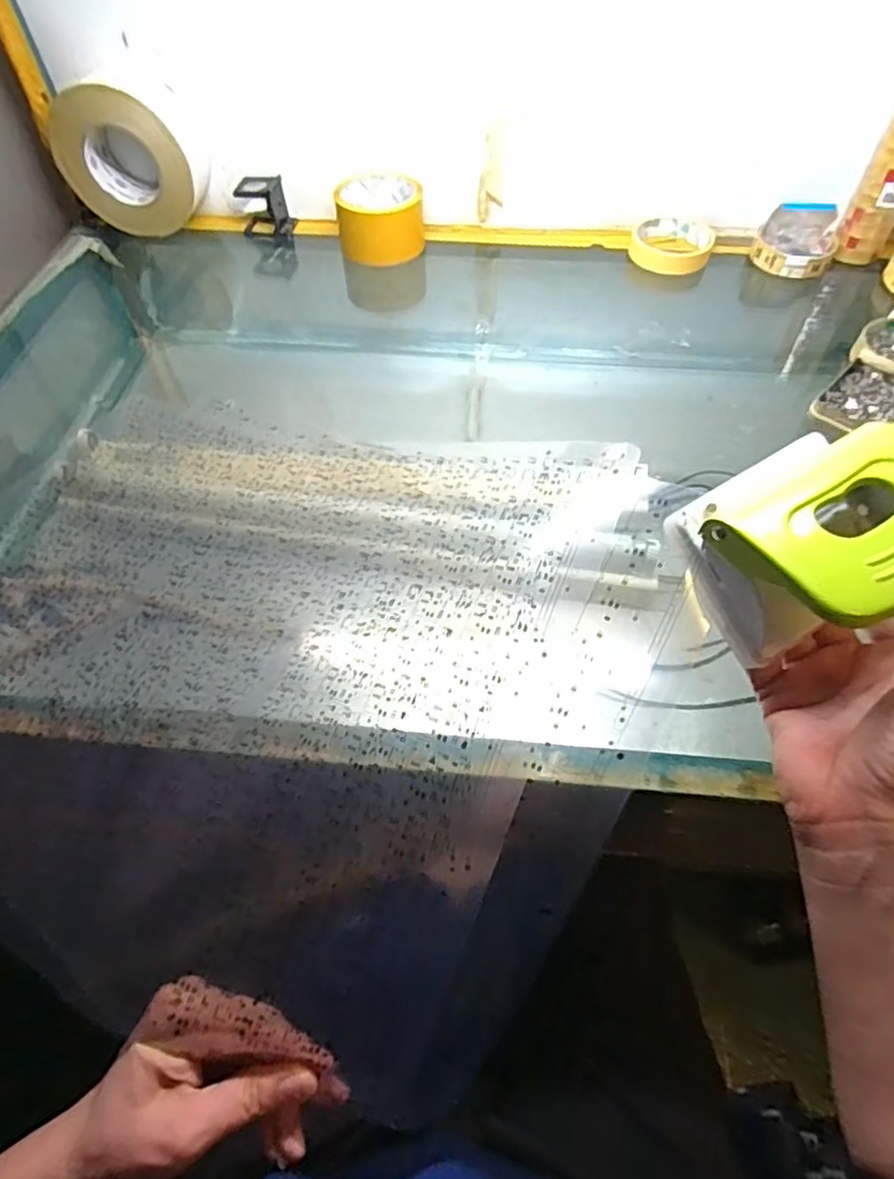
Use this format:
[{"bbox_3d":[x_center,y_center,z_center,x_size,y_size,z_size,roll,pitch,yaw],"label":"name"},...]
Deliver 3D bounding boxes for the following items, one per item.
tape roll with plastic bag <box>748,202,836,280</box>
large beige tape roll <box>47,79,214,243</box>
[{"bbox_3d":[0.372,-0.374,0.660,0.081,0.051,0.073,23,58,16],"label":"tape roll with plastic bag"},{"bbox_3d":[-0.341,-0.460,0.673,0.144,0.127,0.056,-2,55,-1],"label":"large beige tape roll"}]

